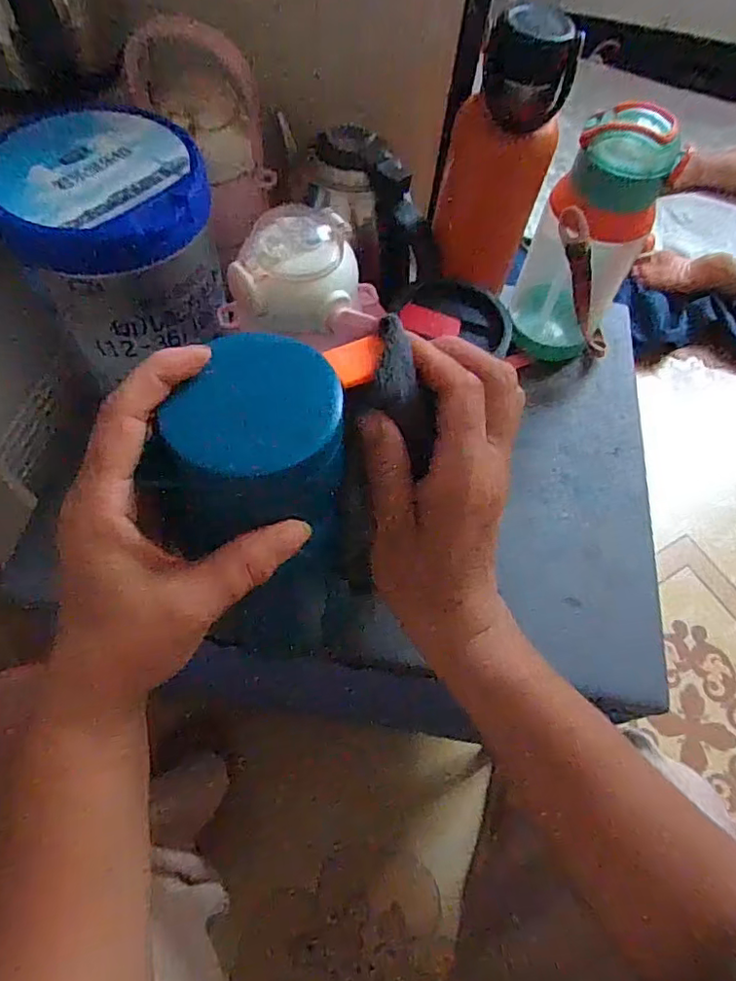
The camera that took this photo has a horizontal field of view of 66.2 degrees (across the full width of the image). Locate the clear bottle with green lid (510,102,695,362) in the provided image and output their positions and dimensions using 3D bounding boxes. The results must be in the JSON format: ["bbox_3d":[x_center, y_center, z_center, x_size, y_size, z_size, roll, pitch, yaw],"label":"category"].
[{"bbox_3d":[0.176,-0.187,0.465,0.085,0.210,0.069,18,62,7],"label":"clear bottle with green lid"}]

